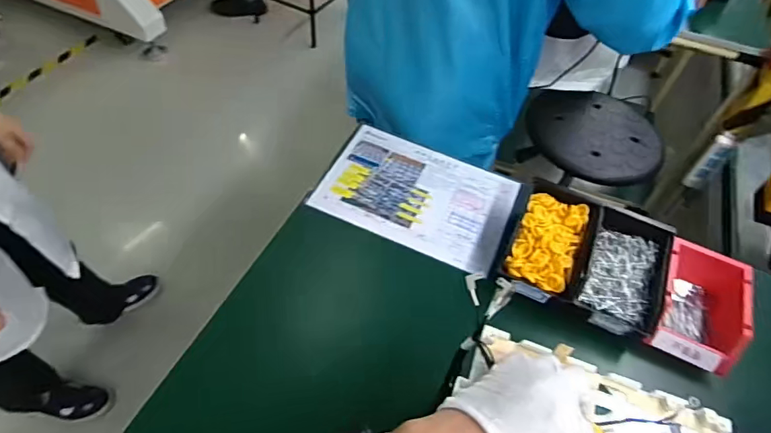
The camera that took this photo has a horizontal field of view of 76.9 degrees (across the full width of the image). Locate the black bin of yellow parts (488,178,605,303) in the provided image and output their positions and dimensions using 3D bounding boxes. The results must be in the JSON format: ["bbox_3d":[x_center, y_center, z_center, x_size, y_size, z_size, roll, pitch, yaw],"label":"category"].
[{"bbox_3d":[0.236,0.035,0.709,0.110,0.064,0.187,24,53,12],"label":"black bin of yellow parts"}]

